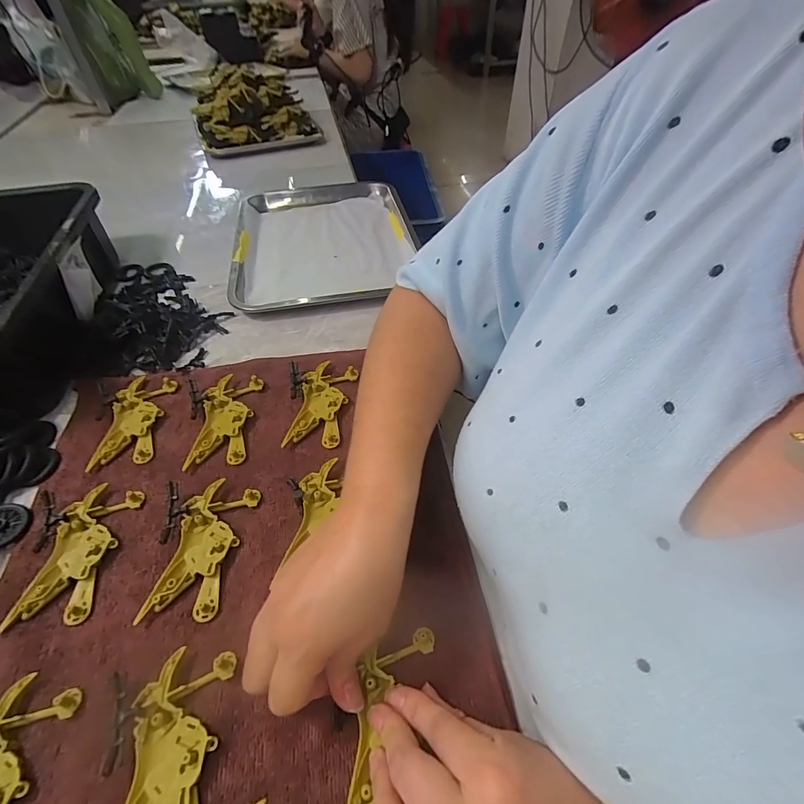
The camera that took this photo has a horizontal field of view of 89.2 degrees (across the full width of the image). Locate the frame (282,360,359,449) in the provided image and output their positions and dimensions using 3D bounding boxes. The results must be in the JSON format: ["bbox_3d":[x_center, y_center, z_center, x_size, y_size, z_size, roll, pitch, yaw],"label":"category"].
[{"bbox_3d":[-0.077,0.002,0.398,0.049,0.014,0.098,6,49,6],"label":"frame"}]

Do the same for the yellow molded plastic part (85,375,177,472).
[{"bbox_3d":[-0.252,0.015,0.387,0.048,0.013,0.100,-5,48,-4],"label":"yellow molded plastic part"}]

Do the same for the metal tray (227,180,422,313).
[{"bbox_3d":[-0.111,-0.245,0.614,0.267,0.026,0.337,-9,49,-7],"label":"metal tray"}]

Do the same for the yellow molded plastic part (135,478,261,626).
[{"bbox_3d":[-0.148,0.108,0.306,0.048,0.010,0.099,5,49,5],"label":"yellow molded plastic part"}]

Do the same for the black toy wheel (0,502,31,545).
[{"bbox_3d":[-0.315,0.093,0.321,0.032,0.009,0.031,23,52,19],"label":"black toy wheel"}]

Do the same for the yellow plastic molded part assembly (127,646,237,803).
[{"bbox_3d":[-0.126,0.198,0.226,0.049,0.009,0.098,-3,48,-2],"label":"yellow plastic molded part assembly"}]

